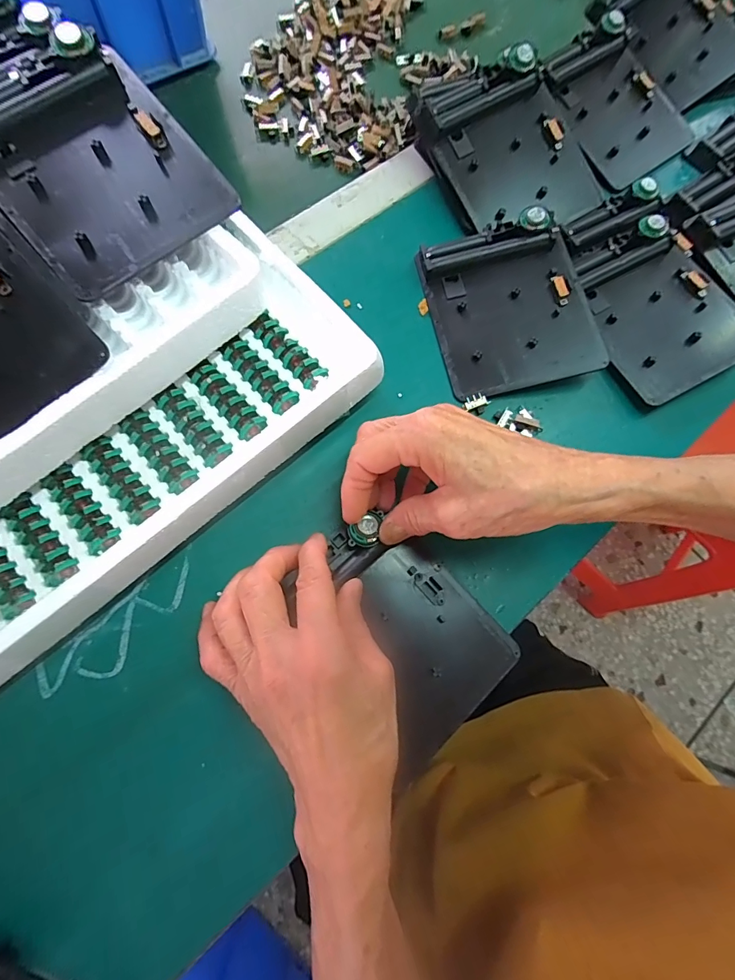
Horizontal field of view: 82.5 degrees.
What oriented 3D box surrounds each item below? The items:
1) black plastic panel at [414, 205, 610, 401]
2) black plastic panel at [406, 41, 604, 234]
[{"bbox_3d":[0.105,-0.136,0.305,0.110,0.028,0.122,-12,75,-7],"label":"black plastic panel"},{"bbox_3d":[0.110,-0.273,0.329,0.123,0.045,0.134,-23,77,-8],"label":"black plastic panel"}]

